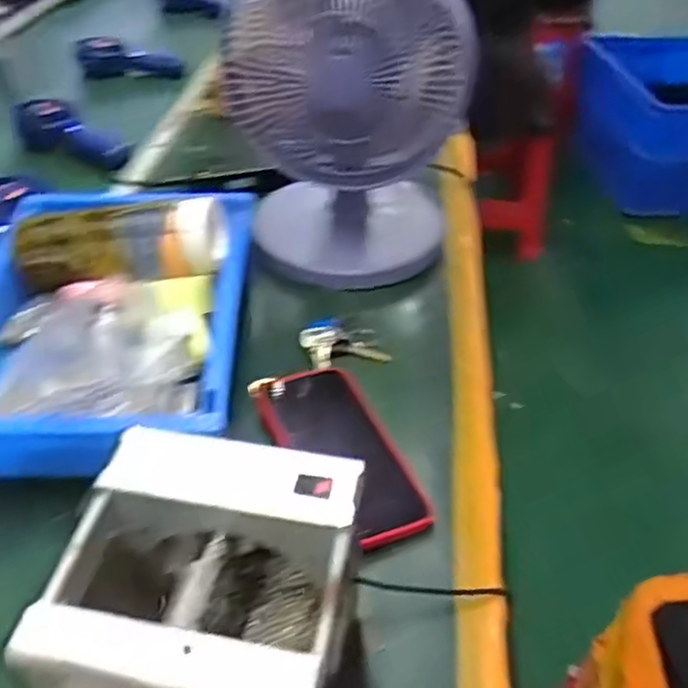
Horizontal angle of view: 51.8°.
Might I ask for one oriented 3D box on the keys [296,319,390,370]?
[{"bbox_3d":[-0.002,-0.005,0.632,0.070,0.017,0.057,-12,42,-16],"label":"keys"}]

